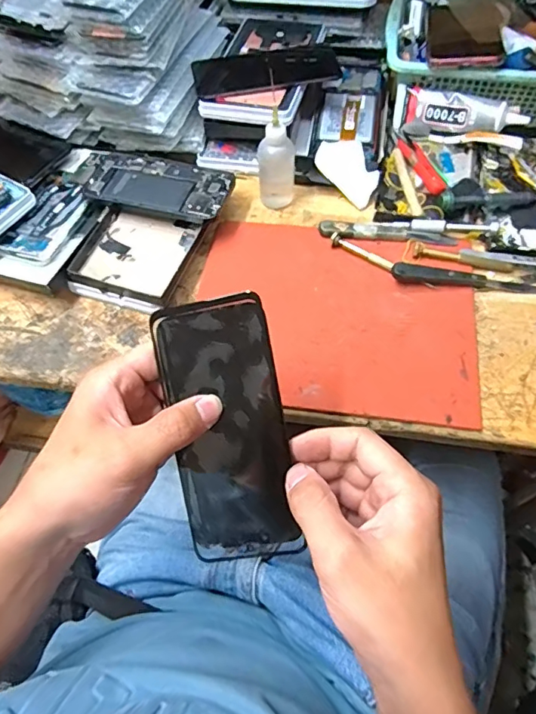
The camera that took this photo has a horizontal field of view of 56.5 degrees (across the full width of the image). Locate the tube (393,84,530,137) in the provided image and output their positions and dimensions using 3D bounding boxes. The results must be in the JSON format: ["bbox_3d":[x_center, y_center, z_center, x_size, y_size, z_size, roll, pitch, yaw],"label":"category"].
[{"bbox_3d":[0.209,-0.267,0.553,0.137,0.044,0.027,24,31,22],"label":"tube"}]

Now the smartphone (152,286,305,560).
[{"bbox_3d":[-0.024,0.045,0.303,0.069,0.008,0.156,-10,94,10],"label":"smartphone"}]

